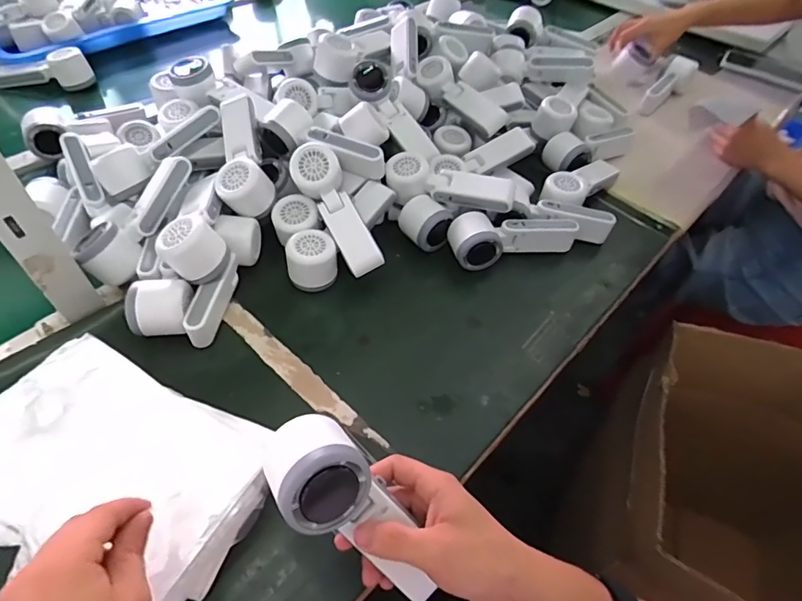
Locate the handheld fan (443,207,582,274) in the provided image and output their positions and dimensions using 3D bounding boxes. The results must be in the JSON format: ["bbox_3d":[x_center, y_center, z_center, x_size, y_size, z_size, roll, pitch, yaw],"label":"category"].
[{"bbox_3d":[0.143,-0.090,0.629,0.167,0.061,0.065,-15,53,-14],"label":"handheld fan"}]

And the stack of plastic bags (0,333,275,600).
[{"bbox_3d":[-0.239,0.145,0.407,0.239,0.068,0.169,20,53,13],"label":"stack of plastic bags"}]

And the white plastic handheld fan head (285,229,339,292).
[{"bbox_3d":[-0.107,-0.046,0.582,0.057,0.054,0.060,1,51,-2],"label":"white plastic handheld fan head"}]

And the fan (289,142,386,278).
[{"bbox_3d":[-0.075,-0.106,0.578,0.051,0.046,0.163,-28,87,-23],"label":"fan"}]

